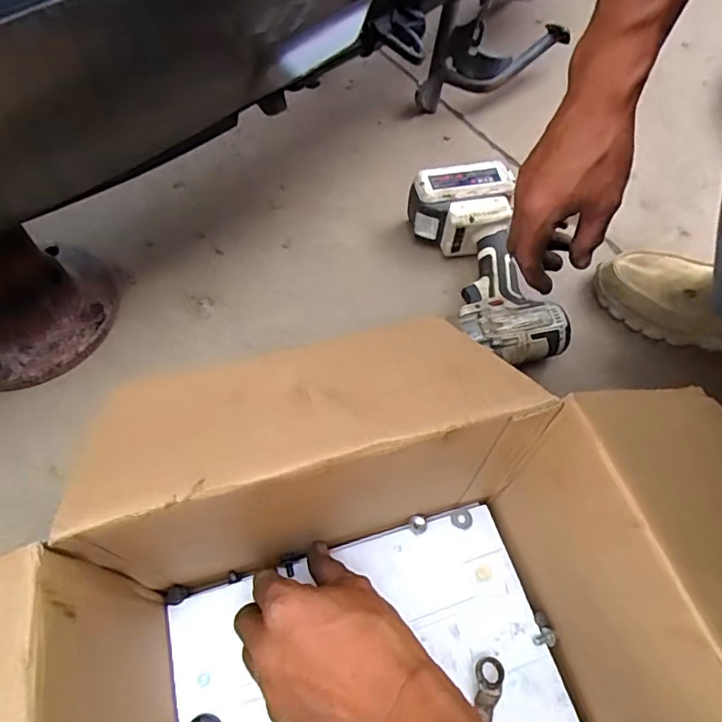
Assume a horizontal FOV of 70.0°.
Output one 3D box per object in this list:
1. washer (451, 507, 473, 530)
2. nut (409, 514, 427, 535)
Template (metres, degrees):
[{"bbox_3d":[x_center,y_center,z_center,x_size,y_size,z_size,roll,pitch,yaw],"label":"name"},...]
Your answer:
[{"bbox_3d":[0.082,0.128,0.419,0.017,0.004,0.017,-1,58,2],"label":"washer"},{"bbox_3d":[0.046,0.131,0.415,0.013,0.008,0.014,-20,60,-13],"label":"nut"}]

